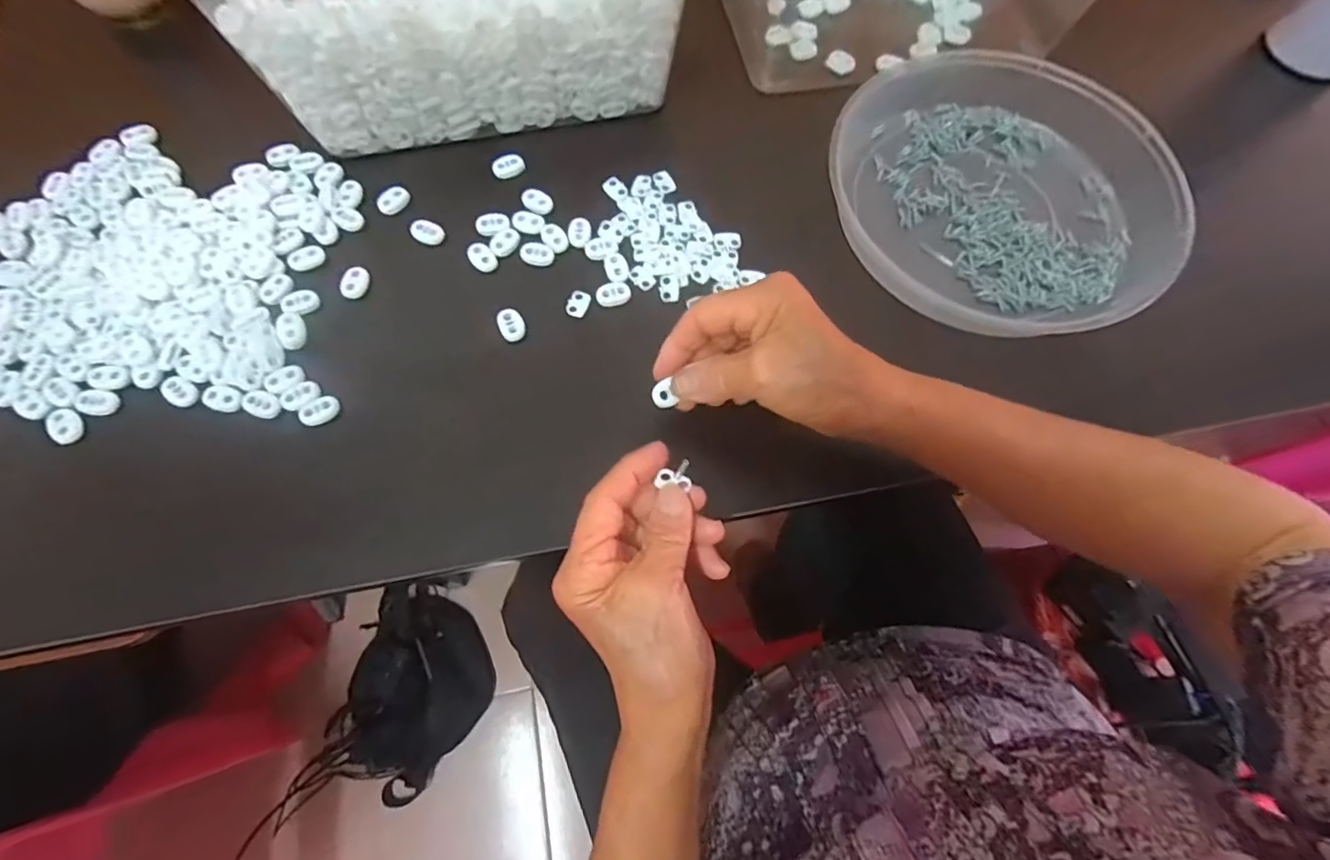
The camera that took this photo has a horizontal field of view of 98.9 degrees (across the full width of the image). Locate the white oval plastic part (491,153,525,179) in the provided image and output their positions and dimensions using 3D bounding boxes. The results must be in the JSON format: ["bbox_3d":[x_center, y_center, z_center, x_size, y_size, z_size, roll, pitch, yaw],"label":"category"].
[{"bbox_3d":[-0.114,-0.192,0.412,0.023,0.005,0.017,-22,70,-10],"label":"white oval plastic part"}]

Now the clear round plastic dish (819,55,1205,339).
[{"bbox_3d":[0.230,-0.165,0.398,0.237,0.038,0.219,1,68,-2],"label":"clear round plastic dish"}]

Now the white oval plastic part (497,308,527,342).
[{"bbox_3d":[-0.099,-0.068,0.367,0.016,0.007,0.021,-27,71,-12],"label":"white oval plastic part"}]

